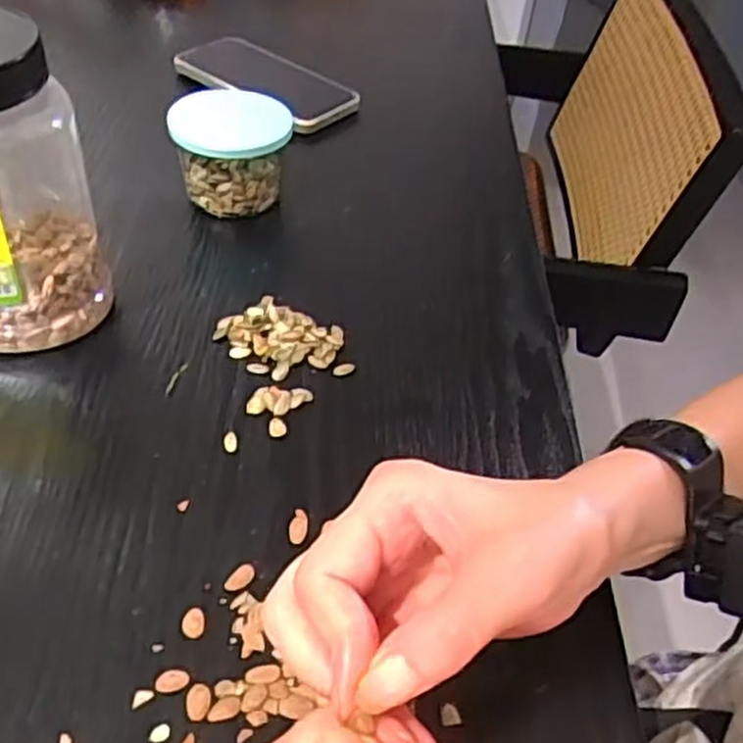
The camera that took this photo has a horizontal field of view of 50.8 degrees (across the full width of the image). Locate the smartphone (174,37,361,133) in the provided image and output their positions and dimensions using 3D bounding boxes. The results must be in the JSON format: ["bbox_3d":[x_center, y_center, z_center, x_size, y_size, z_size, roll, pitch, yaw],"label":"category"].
[{"bbox_3d":[-0.091,-0.255,0.690,0.161,0.015,0.085,32,50,20],"label":"smartphone"}]

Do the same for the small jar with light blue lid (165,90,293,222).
[{"bbox_3d":[-0.097,-0.152,0.551,0.080,0.068,0.076,1,44,-5],"label":"small jar with light blue lid"}]

